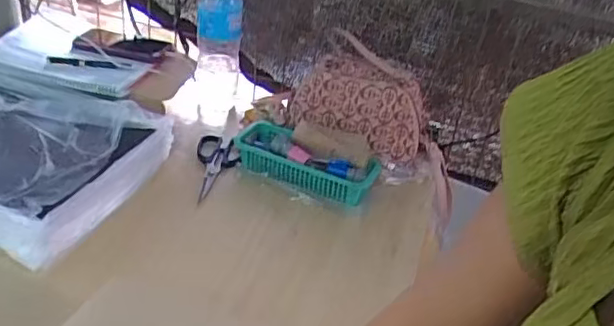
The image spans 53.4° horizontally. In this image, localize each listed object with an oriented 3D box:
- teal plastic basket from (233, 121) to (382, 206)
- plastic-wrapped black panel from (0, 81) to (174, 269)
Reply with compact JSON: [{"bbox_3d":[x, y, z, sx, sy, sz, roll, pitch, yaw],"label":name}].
[{"bbox_3d":[-0.009,-0.006,1.005,0.248,0.039,0.106,22,35,20],"label":"teal plastic basket"},{"bbox_3d":[-0.453,-0.036,0.889,0.419,0.057,0.321,17,34,13],"label":"plastic-wrapped black panel"}]

